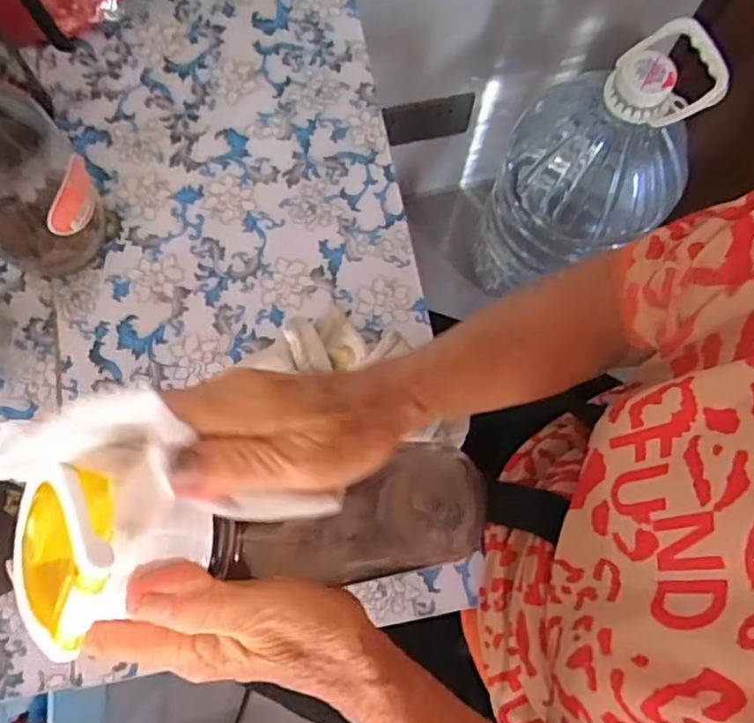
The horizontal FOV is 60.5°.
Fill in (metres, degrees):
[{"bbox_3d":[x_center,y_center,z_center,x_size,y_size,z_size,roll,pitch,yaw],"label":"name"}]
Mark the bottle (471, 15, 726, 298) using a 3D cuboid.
[{"bbox_3d":[0.273,-0.226,0.875,0.186,0.442,0.192,0,74,-2],"label":"bottle"}]

